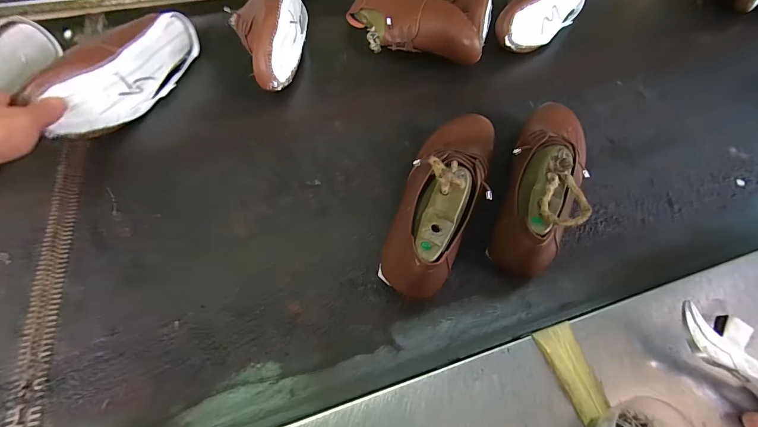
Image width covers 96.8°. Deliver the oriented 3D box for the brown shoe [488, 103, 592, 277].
[{"bbox_3d":[0.195,-0.050,0.384,0.083,0.109,0.247,26,61,12],"label":"brown shoe"}]

